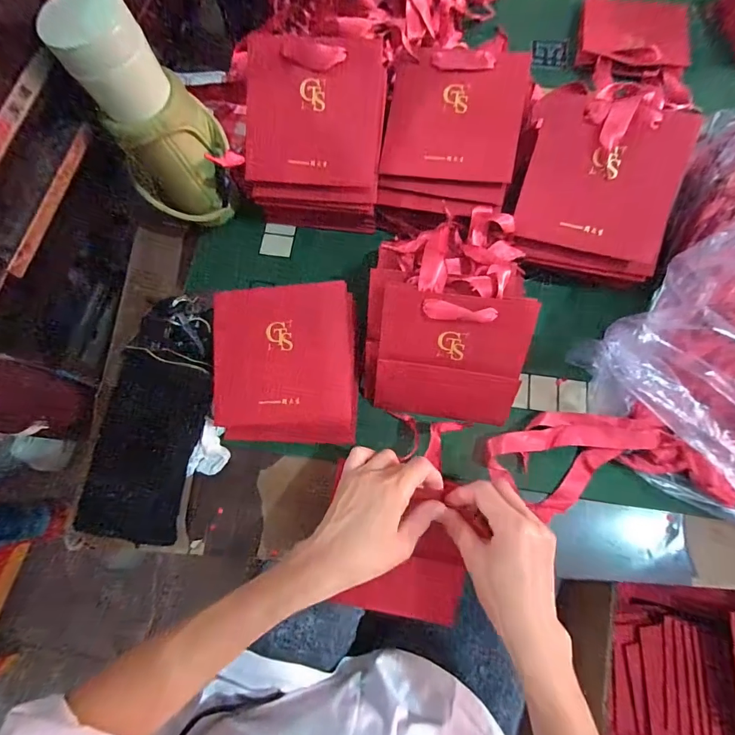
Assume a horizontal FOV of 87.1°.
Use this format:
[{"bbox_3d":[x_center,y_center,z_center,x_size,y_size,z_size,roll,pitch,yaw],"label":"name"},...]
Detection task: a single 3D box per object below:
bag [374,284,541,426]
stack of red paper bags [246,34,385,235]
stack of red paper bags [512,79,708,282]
[{"bbox_3d":[0.081,-0.008,0.380,0.139,0.022,0.130,6,118,3],"label":"bag"},{"bbox_3d":[-0.056,-0.245,0.439,0.142,0.141,0.142,7,74,3],"label":"stack of red paper bags"},{"bbox_3d":[0.238,-0.191,0.399,0.136,0.038,0.177,12,107,20],"label":"stack of red paper bags"}]

